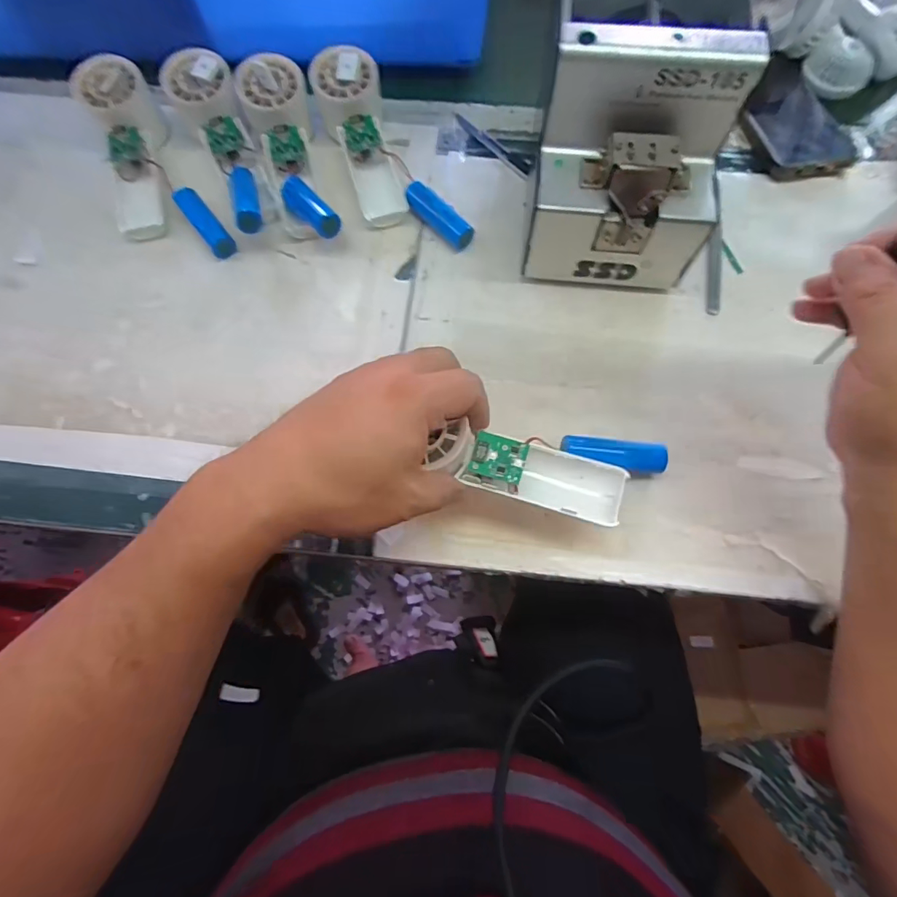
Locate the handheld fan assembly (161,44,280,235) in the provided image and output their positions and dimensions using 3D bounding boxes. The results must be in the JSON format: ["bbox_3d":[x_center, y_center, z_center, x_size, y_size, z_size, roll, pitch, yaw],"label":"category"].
[{"bbox_3d":[-0.192,-0.259,0.420,0.055,0.060,0.175,-24,73,-7],"label":"handheld fan assembly"}]

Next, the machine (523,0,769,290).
[{"bbox_3d":[0.131,-0.236,0.360,0.129,0.149,0.175,7,72,4],"label":"machine"}]

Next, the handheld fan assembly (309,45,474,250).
[{"bbox_3d":[-0.058,-0.251,0.416,0.072,0.060,0.197,-30,73,-9],"label":"handheld fan assembly"}]

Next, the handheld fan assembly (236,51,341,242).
[{"bbox_3d":[-0.134,-0.251,0.416,0.059,0.063,0.167,-19,72,-5],"label":"handheld fan assembly"}]

